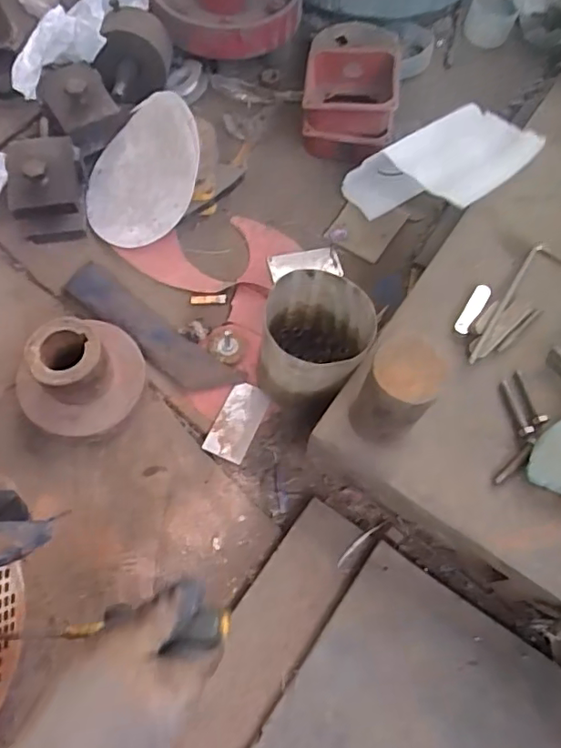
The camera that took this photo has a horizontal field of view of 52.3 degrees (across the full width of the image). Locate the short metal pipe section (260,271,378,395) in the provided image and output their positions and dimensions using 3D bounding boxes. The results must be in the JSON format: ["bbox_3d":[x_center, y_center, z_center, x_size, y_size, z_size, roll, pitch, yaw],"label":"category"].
[{"bbox_3d":[0.031,-0.024,0.532,0.091,0.111,0.094,1,67,-1],"label":"short metal pipe section"}]

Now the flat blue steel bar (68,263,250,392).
[{"bbox_3d":[-0.134,-0.043,0.580,0.203,0.014,0.045,36,71,13],"label":"flat blue steel bar"}]

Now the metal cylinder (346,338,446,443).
[{"bbox_3d":[0.084,0.018,0.425,0.047,0.104,0.046,1,67,-1],"label":"metal cylinder"}]

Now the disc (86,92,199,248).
[{"bbox_3d":[-0.148,-0.221,0.619,0.155,0.024,0.151,-31,68,30],"label":"disc"}]

